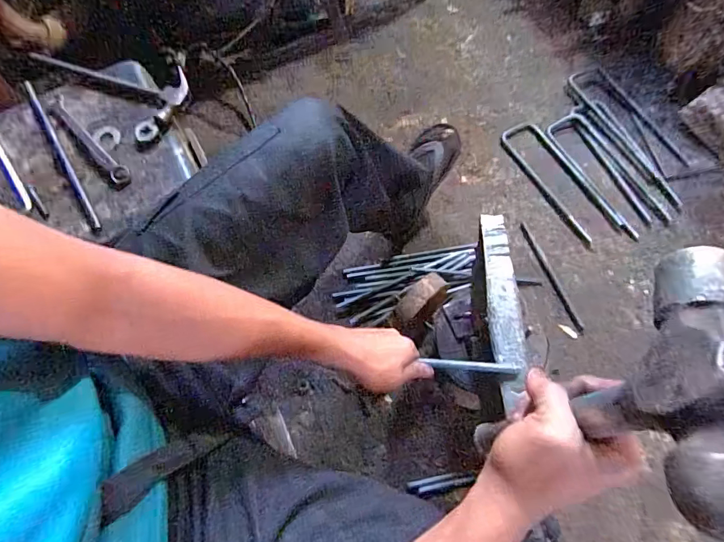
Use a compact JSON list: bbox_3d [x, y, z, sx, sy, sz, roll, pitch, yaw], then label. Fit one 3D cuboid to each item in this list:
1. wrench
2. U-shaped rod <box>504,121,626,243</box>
[{"bbox_3d":[-0.427,-0.206,0.657,0.026,0.012,0.207,-41,76,-16],"label":"wrench"},{"bbox_3d":[0.505,-0.240,1.094,0.100,0.009,0.366,-33,74,-1],"label":"U-shaped rod"}]

